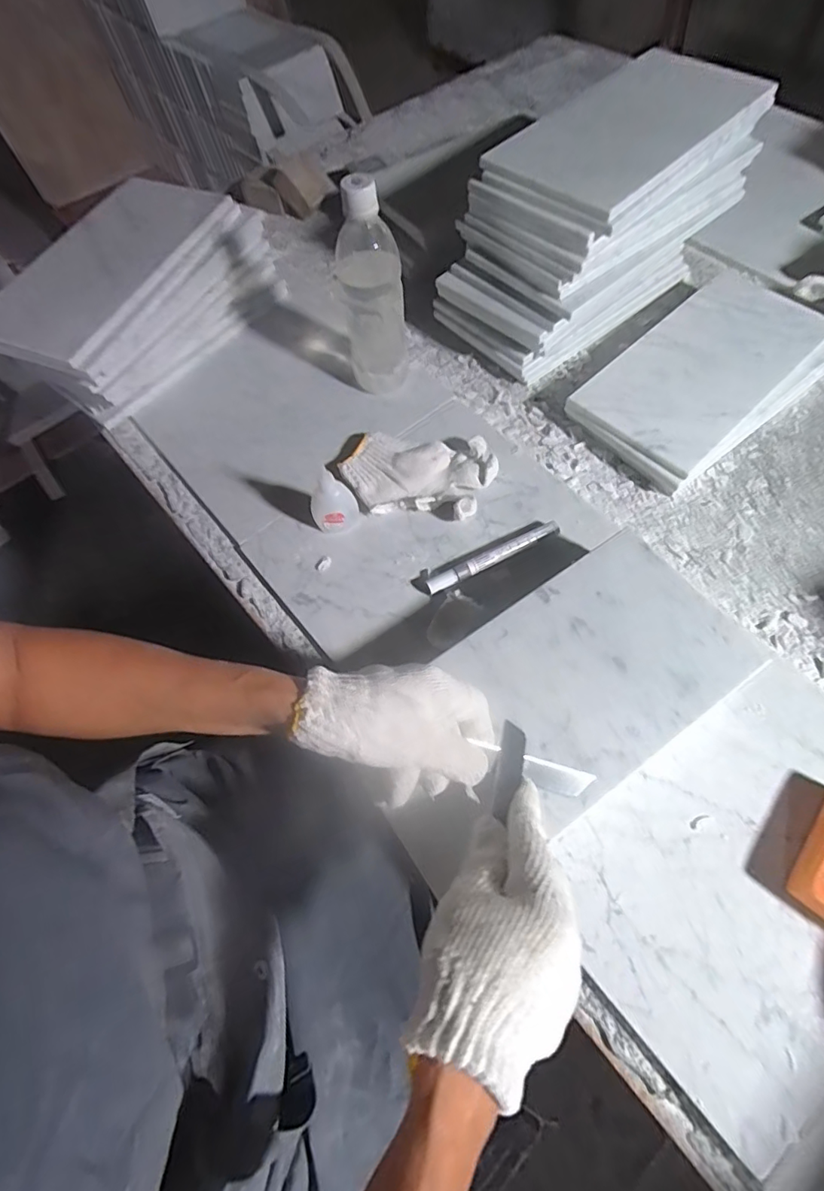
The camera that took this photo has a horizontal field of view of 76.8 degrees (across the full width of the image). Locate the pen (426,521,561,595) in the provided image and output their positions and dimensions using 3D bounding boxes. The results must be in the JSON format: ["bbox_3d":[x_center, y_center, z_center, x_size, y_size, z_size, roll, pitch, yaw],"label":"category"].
[{"bbox_3d":[0.080,-0.037,0.507,0.142,0.018,0.016,-25,64,-11],"label":"pen"}]

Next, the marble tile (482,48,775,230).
[{"bbox_3d":[0.224,-0.479,0.532,0.151,0.022,0.287,42,74,19],"label":"marble tile"}]

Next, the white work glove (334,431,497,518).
[{"bbox_3d":[0.005,-0.129,0.549,0.156,0.030,0.094,12,63,8],"label":"white work glove"}]

